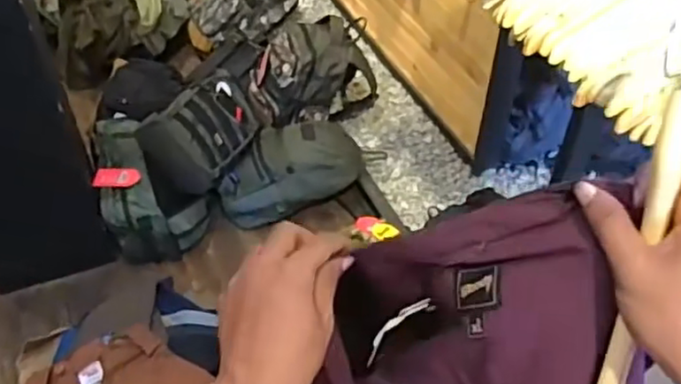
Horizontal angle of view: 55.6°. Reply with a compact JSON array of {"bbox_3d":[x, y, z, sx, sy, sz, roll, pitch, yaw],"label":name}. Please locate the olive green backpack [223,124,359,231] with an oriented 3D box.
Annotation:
[{"bbox_3d":[-0.153,-0.066,1.978,0.434,0.168,0.224,-26,50,-25],"label":"olive green backpack"}]

